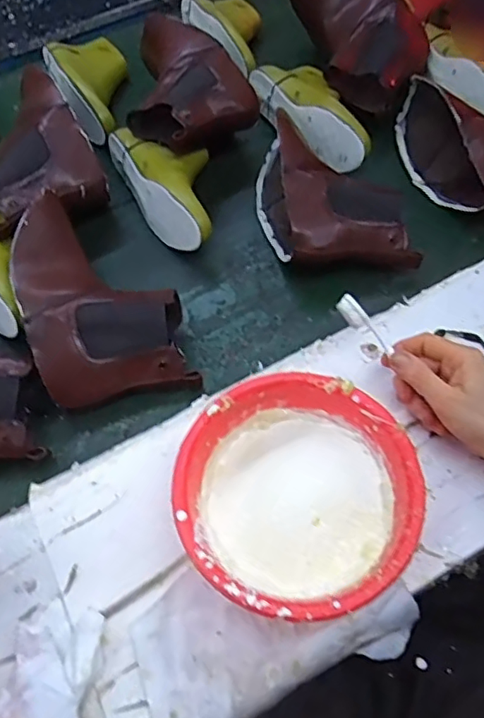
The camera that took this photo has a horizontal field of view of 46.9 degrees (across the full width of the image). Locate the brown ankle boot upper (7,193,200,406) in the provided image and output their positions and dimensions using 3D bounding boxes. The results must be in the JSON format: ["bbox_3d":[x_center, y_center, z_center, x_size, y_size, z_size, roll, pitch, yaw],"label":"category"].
[{"bbox_3d":[-0.154,-0.071,0.607,0.154,0.081,0.229,-15,62,-7],"label":"brown ankle boot upper"}]

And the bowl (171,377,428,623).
[{"bbox_3d":[0.044,0.114,0.468,0.185,0.076,0.182,-1,62,1],"label":"bowl"}]

